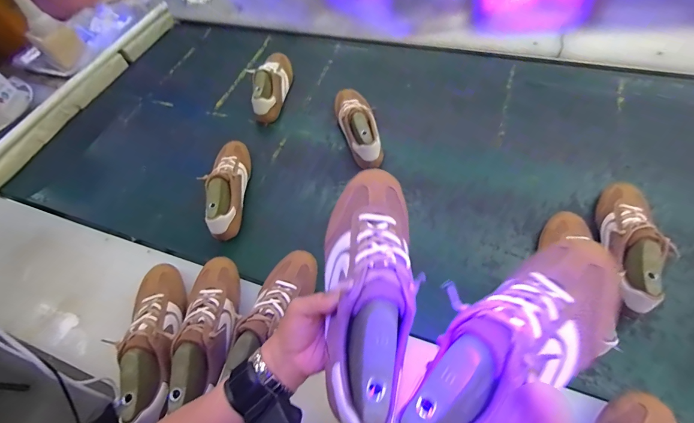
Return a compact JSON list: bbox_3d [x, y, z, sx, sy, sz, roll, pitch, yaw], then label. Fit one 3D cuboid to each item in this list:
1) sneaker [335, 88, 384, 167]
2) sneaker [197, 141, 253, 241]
[{"bbox_3d":[0.028,-0.216,0.844,0.082,0.087,0.266,-12,52,-6],"label":"sneaker"},{"bbox_3d":[-0.280,-0.062,0.790,0.077,0.093,0.254,-5,52,0],"label":"sneaker"}]

